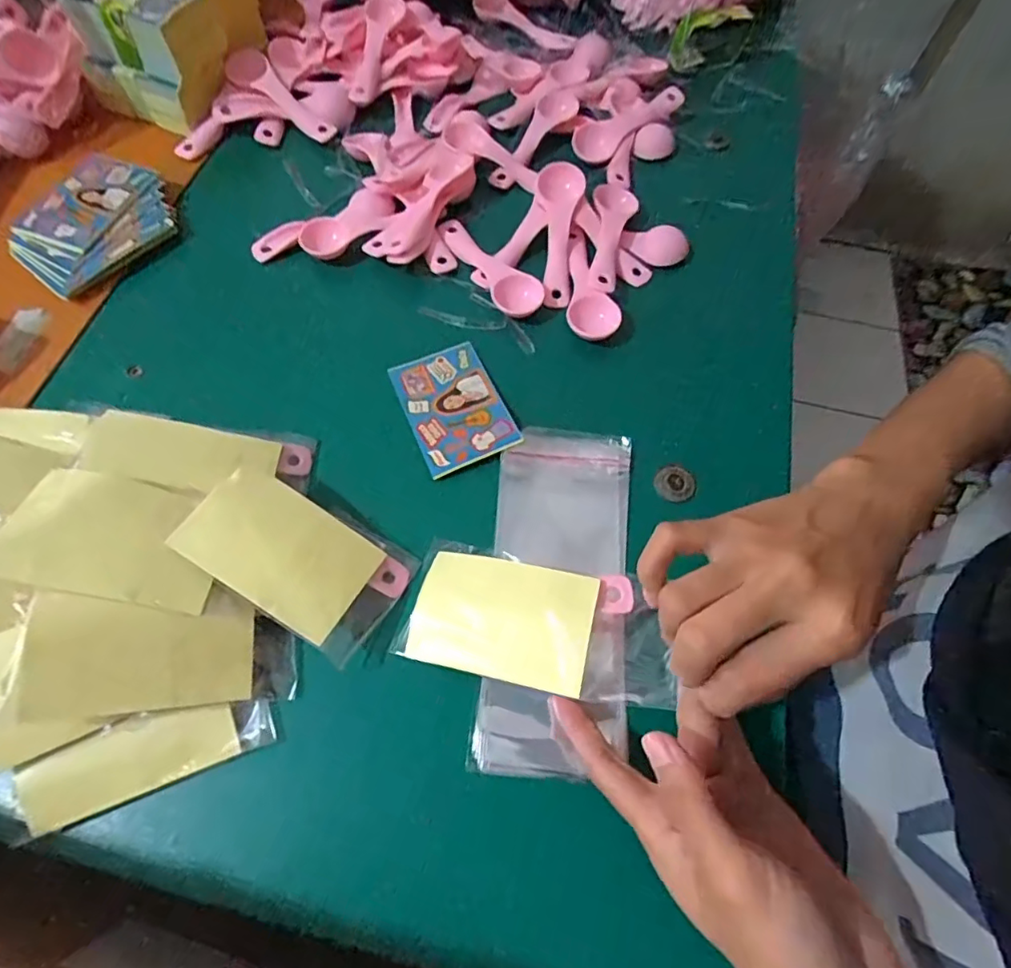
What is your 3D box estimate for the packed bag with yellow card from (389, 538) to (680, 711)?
[{"bbox_3d":[0.016,0.071,0.286,0.136,0.010,0.065,12,65,17],"label":"packed bag with yellow card"}]

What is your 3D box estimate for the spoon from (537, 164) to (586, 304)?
[{"bbox_3d":[0.039,-0.183,0.409,0.034,0.013,0.108,4,82,-1],"label":"spoon"}]

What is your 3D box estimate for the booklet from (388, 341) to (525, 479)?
[{"bbox_3d":[-0.035,-0.052,0.365,0.060,0.004,0.095,-23,62,-7],"label":"booklet"}]

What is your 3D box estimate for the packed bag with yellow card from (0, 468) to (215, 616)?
[{"bbox_3d":[-0.191,0.026,0.276,0.090,0.007,0.060,16,61,-19],"label":"packed bag with yellow card"}]

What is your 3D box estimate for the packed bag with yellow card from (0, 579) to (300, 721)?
[{"bbox_3d":[-0.163,0.081,0.270,0.118,0.012,0.054,8,63,-28],"label":"packed bag with yellow card"}]

